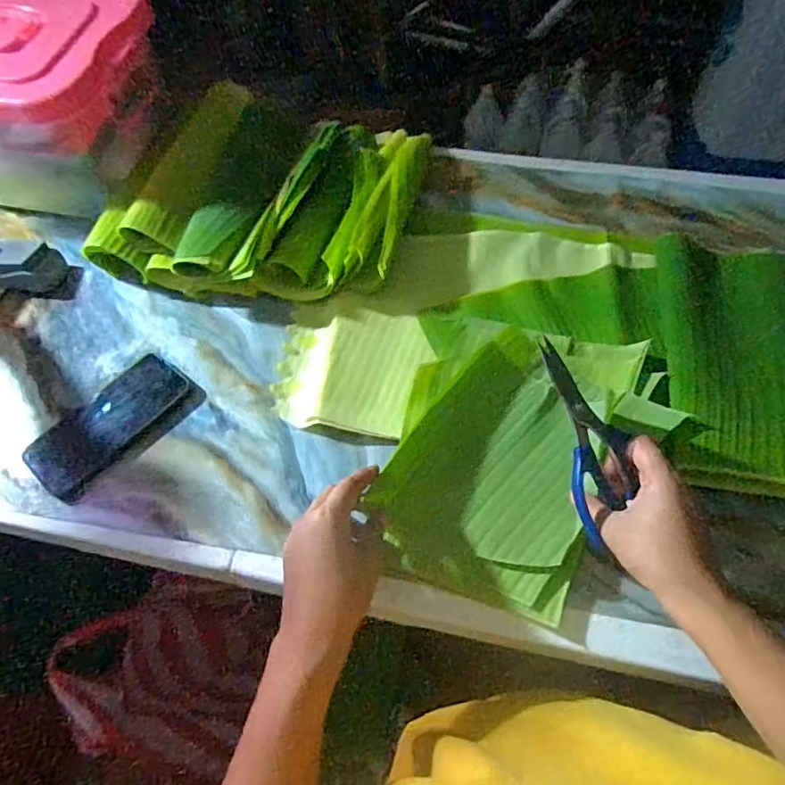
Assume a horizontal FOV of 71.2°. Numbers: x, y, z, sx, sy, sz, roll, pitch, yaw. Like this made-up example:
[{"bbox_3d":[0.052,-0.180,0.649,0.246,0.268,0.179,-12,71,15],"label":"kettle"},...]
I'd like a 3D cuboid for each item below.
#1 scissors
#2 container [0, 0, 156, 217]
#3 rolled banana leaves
[{"bbox_3d":[0.158,0.037,0.432,0.057,0.021,0.163,-14,84,-4],"label":"scissors"},{"bbox_3d":[-0.451,-0.359,0.681,0.336,0.185,0.227,8,60,8],"label":"container"},{"bbox_3d":[-0.147,-0.238,0.664,0.328,0.095,0.285,11,60,10],"label":"rolled banana leaves"}]

